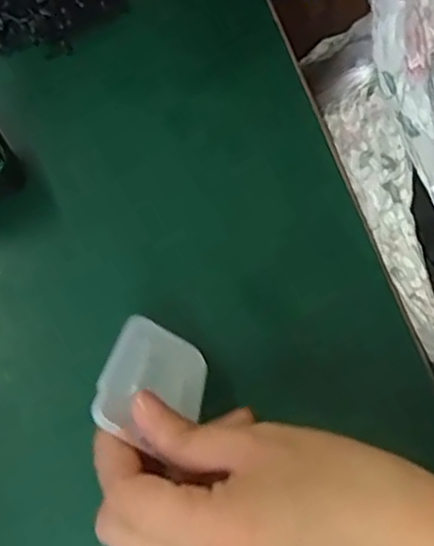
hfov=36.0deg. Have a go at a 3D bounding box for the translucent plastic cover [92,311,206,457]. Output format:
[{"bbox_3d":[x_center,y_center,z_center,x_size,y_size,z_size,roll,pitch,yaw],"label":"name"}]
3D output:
[{"bbox_3d":[-0.026,0.046,0.283,0.042,0.004,0.067,30,34,-9],"label":"translucent plastic cover"}]

